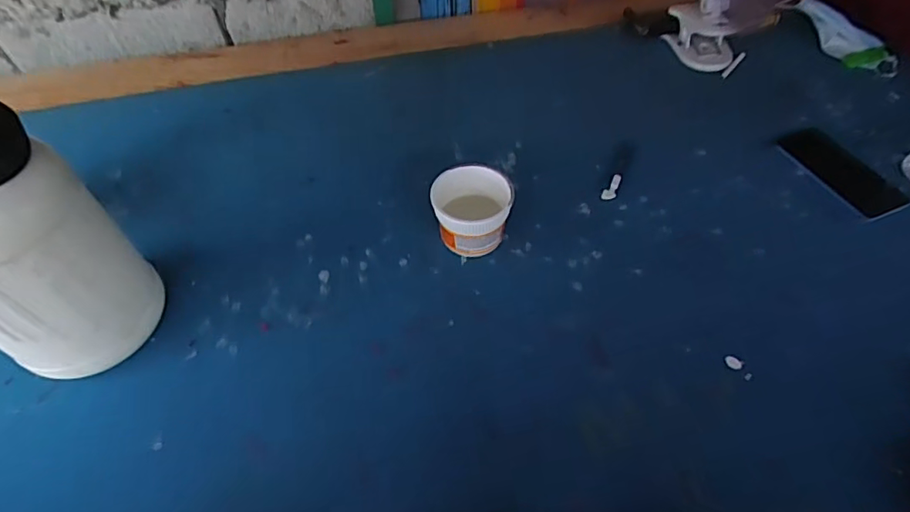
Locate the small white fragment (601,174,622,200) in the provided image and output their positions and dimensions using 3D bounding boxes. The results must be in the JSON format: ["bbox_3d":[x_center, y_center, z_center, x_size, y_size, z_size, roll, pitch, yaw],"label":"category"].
[{"bbox_3d":[0.208,-0.091,0.699,0.016,0.007,0.045,22,56,19],"label":"small white fragment"}]

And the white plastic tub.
[{"bbox_3d":[0.020,-0.050,0.629,0.084,0.083,0.077,-1,51,2],"label":"white plastic tub"}]

